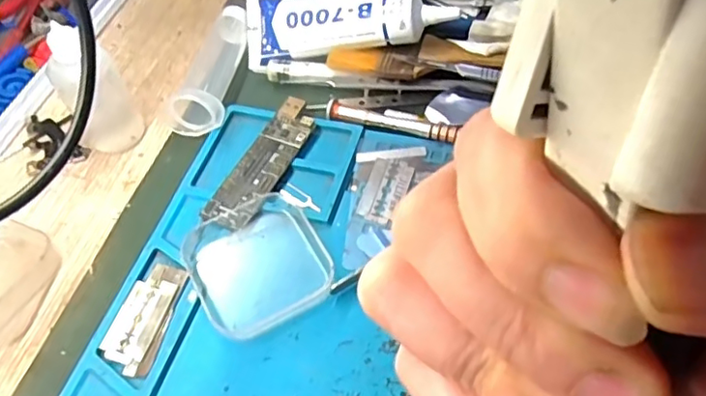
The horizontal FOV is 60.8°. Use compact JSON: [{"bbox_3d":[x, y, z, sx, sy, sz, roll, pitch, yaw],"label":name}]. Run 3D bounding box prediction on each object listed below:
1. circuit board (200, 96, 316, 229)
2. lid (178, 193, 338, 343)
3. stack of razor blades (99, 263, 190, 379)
[{"bbox_3d":[-0.050,-0.021,0.337,0.027,0.006,0.090,20,58,18],"label":"circuit board"},{"bbox_3d":[-0.048,0.031,0.301,0.063,0.007,0.070,-24,56,-13],"label":"lid"},{"bbox_3d":[-0.100,0.057,0.289,0.027,0.004,0.054,9,55,11],"label":"stack of razor blades"}]

